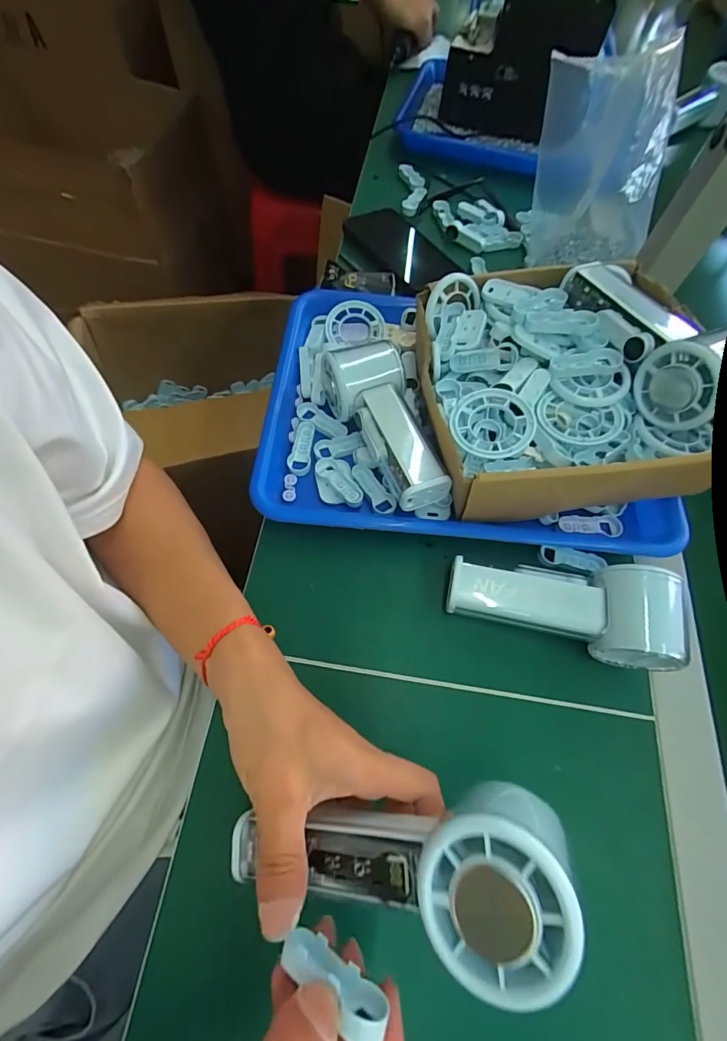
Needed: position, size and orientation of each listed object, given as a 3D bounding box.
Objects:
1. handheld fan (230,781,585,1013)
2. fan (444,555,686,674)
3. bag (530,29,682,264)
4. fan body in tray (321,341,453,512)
[{"bbox_3d":[0.011,0.151,0.189,0.153,0.037,0.064,-17,60,30],"label":"handheld fan"},{"bbox_3d":[0.133,0.057,0.295,0.147,0.057,0.058,13,65,3],"label":"fan"},{"bbox_3d":[0.219,-0.326,0.409,0.130,0.173,0.071,37,68,13],"label":"bag"},{"bbox_3d":[0.016,-0.075,0.348,0.062,0.047,0.145,-15,66,-10],"label":"fan body in tray"}]

